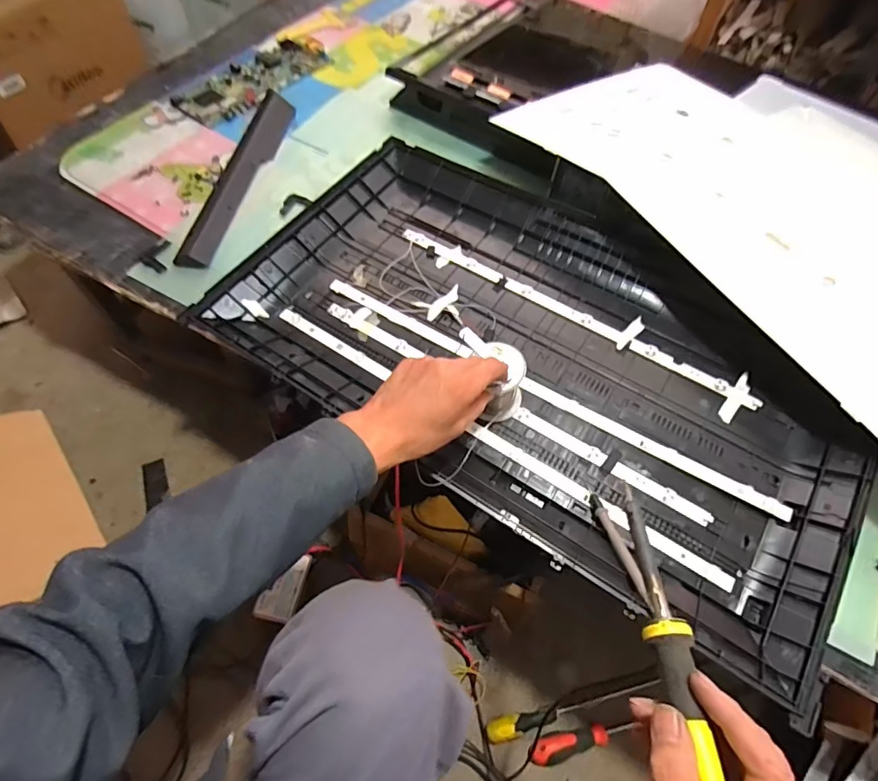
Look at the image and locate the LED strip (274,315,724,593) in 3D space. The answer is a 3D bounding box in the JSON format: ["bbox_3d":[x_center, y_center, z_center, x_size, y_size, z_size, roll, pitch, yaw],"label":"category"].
[{"bbox_3d":[0.043,0.043,0.562,0.575,0.014,0.019,32,63,15],"label":"LED strip"}]

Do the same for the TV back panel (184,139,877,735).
[{"bbox_3d":[0.114,-0.055,0.607,0.726,0.049,0.425,32,63,15],"label":"TV back panel"}]

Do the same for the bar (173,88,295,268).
[{"bbox_3d":[-0.296,-0.330,0.758,0.057,0.015,0.373,10,59,3],"label":"bar"}]

